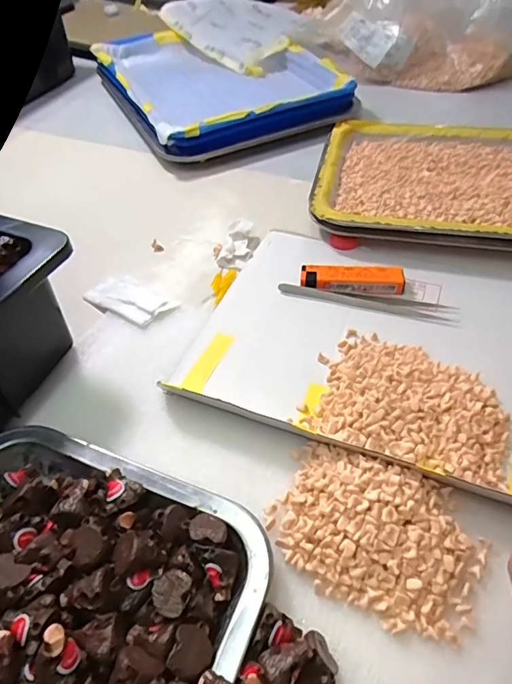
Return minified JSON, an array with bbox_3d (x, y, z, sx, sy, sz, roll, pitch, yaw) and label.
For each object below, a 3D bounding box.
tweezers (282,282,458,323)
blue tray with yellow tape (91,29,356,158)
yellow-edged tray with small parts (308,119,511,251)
[{"bbox_3d":[0.084,-0.034,0.366,0.132,0.009,0.018,12,51,13],"label":"tweezers"},{"bbox_3d":[-0.055,-0.346,0.628,0.248,0.043,0.331,-22,52,-15],"label":"blue tray with yellow tape"},{"bbox_3d":[0.189,-0.147,0.444,0.252,0.033,0.188,10,51,12],"label":"yellow-edged tray with small parts"}]

